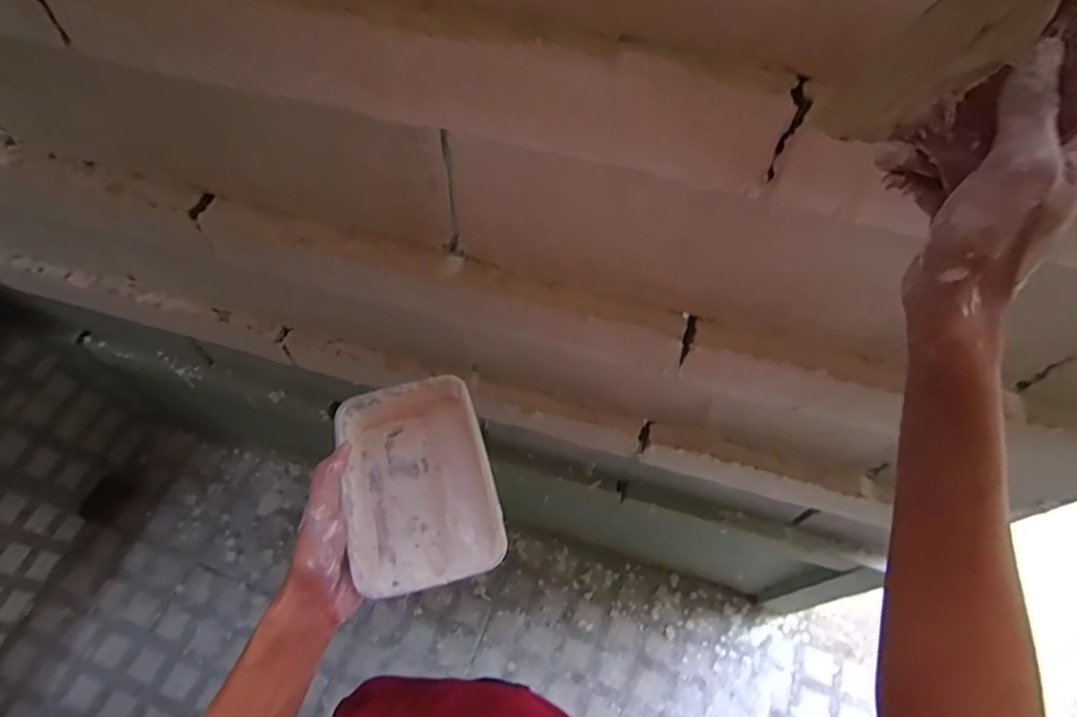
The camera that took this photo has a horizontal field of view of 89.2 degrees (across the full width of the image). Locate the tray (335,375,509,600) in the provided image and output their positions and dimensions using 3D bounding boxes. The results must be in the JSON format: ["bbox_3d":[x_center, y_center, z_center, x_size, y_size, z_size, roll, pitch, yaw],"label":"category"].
[{"bbox_3d":[-0.098,0.104,0.457,0.113,0.039,0.168,-14,61,-10],"label":"tray"}]

